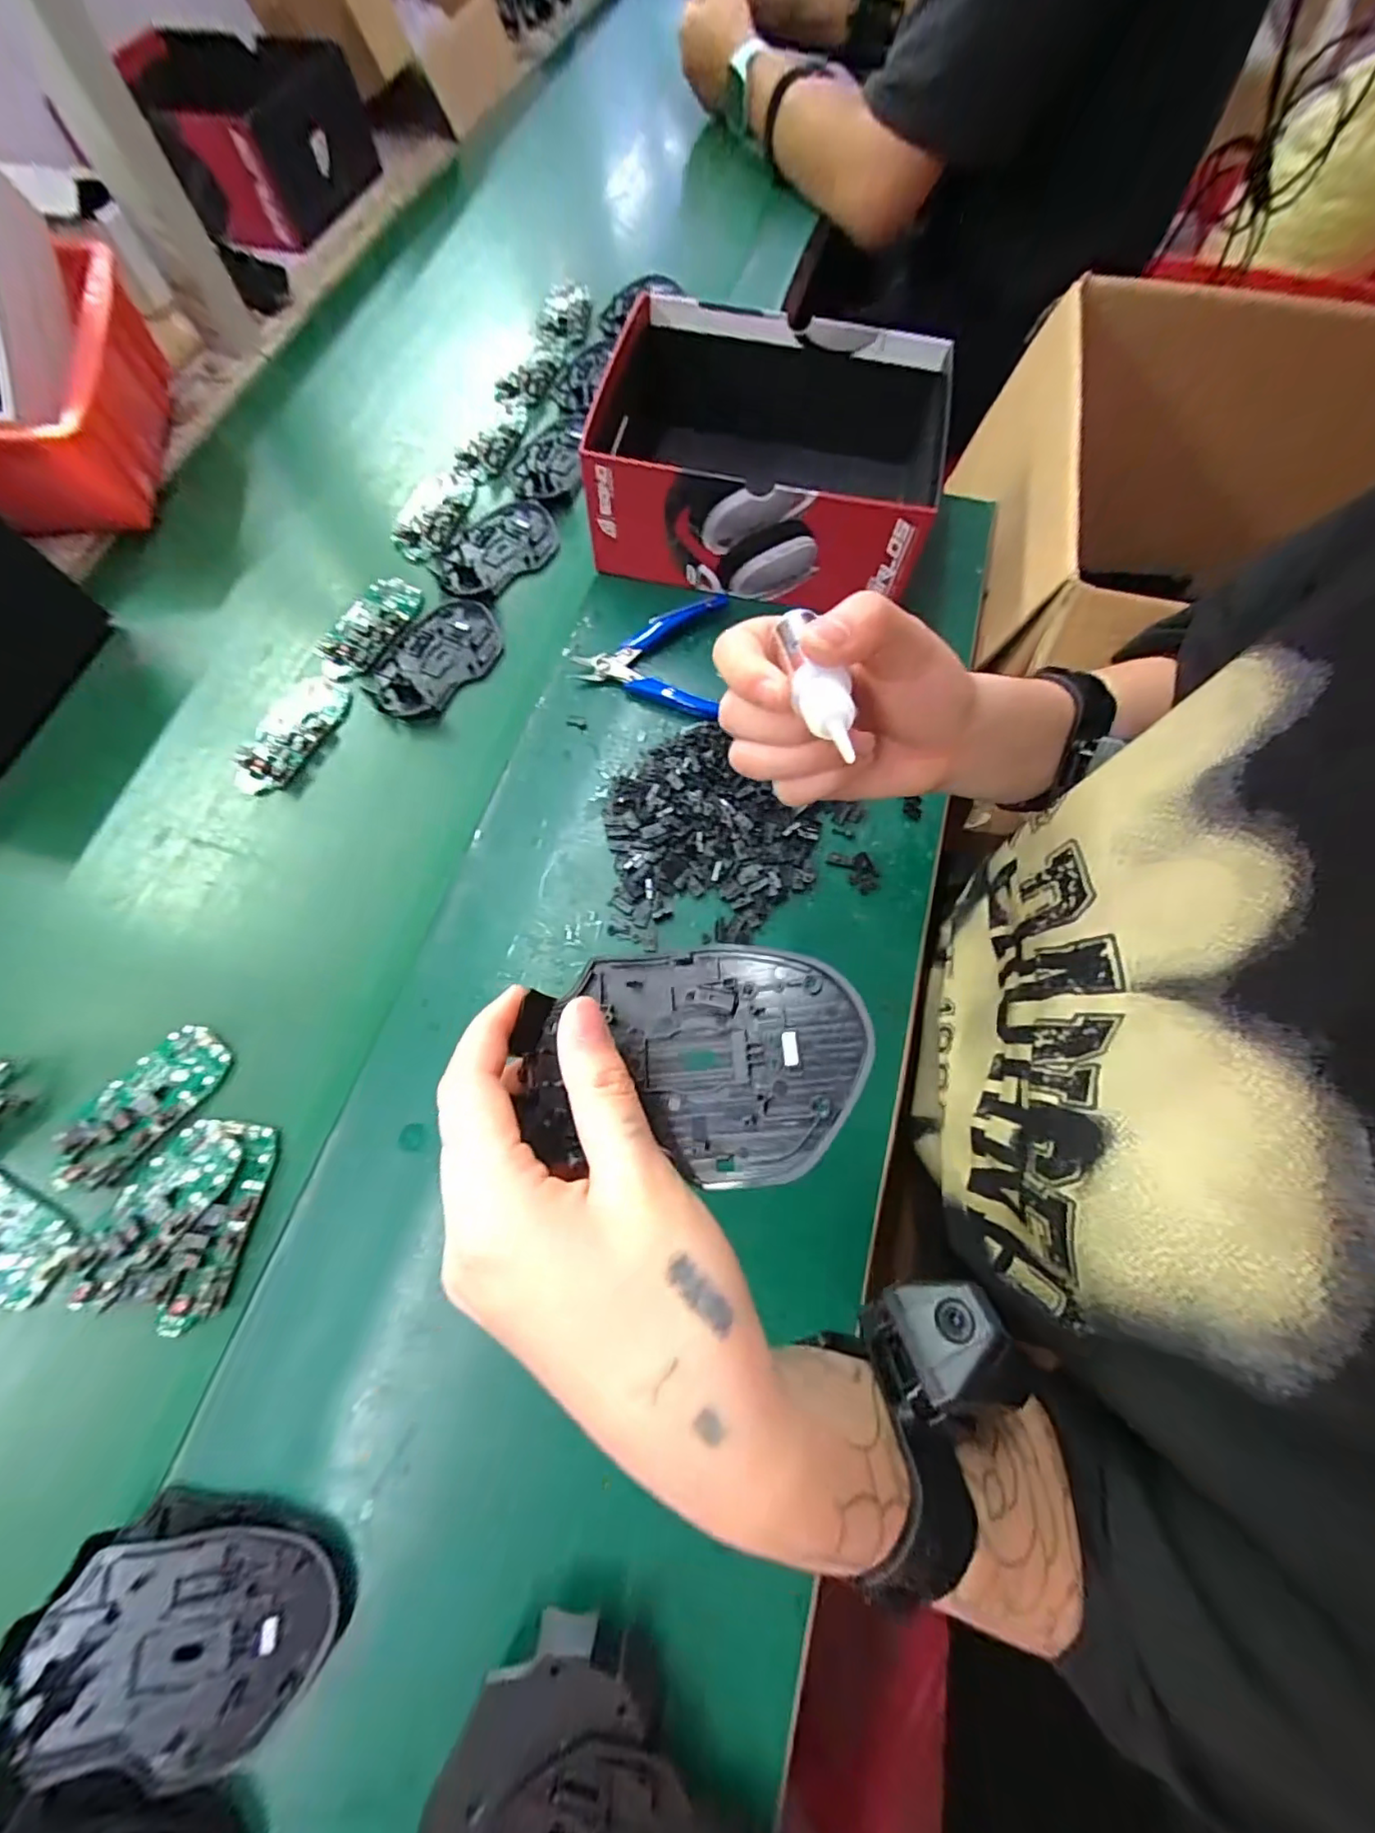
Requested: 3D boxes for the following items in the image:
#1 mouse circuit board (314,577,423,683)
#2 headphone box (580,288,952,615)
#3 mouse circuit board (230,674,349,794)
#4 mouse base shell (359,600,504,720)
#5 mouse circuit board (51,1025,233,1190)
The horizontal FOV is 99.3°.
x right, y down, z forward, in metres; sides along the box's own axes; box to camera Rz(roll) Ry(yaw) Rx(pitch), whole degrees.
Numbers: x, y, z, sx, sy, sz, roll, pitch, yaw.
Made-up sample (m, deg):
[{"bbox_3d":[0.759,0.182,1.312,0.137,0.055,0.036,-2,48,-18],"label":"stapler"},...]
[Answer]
[{"bbox_3d":[-0.243,-0.224,0.445,0.047,0.014,0.097,17,70,6],"label":"mouse circuit board"},{"bbox_3d":[0.059,-0.355,0.453,0.258,0.093,0.203,13,70,4],"label":"headphone box"},{"bbox_3d":[-0.283,-0.131,0.414,0.047,0.010,0.098,26,72,9],"label":"mouse circuit board"},{"bbox_3d":[-0.187,-0.194,0.441,0.074,0.007,0.114,31,72,10],"label":"mouse base shell"},{"bbox_3d":[-0.306,0.105,0.328,0.047,0.007,0.093,37,74,12],"label":"mouse circuit board"}]

